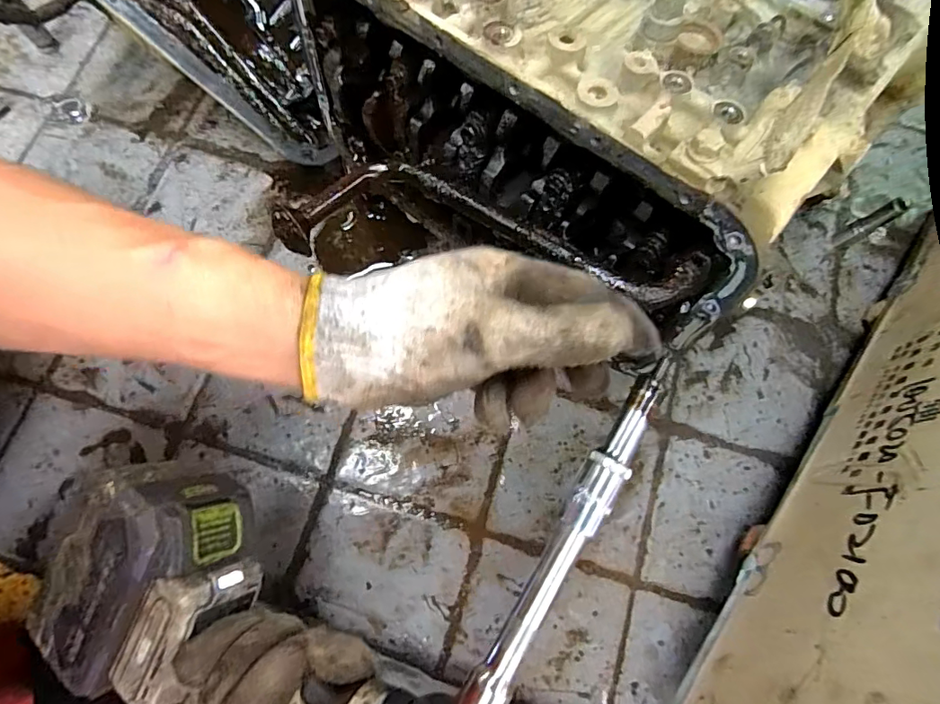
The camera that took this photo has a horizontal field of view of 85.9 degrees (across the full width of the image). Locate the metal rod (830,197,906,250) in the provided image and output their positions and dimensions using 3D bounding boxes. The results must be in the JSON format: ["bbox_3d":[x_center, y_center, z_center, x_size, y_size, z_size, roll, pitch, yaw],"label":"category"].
[{"bbox_3d":[0.435,-0.139,0.553,0.022,0.078,0.019,-32,77,-9],"label":"metal rod"}]

